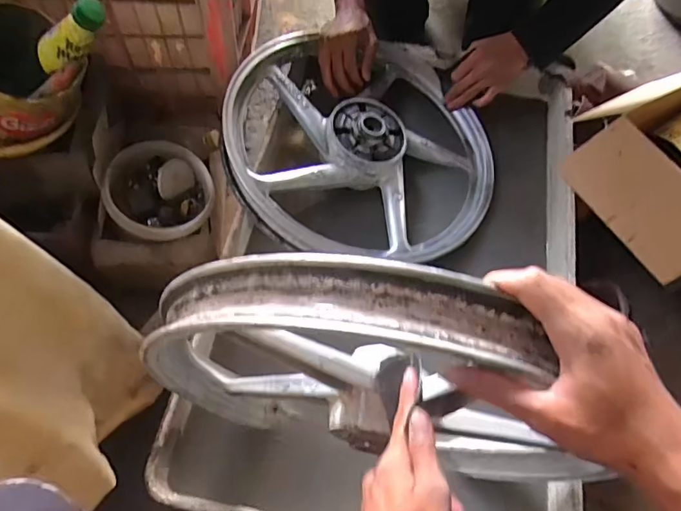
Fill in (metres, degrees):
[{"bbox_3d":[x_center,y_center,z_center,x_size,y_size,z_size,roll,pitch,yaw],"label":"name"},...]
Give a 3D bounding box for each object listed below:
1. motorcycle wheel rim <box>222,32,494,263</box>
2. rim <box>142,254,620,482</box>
[{"bbox_3d":[0.040,-0.195,0.830,0.434,0.100,0.411,-1,63,-4],"label":"motorcycle wheel rim"},{"bbox_3d":[0.002,0.123,0.475,0.356,0.392,0.068,12,62,2],"label":"rim"}]

